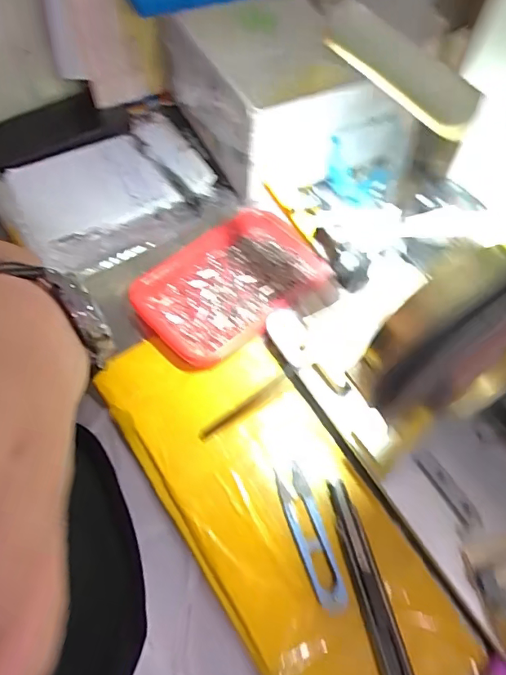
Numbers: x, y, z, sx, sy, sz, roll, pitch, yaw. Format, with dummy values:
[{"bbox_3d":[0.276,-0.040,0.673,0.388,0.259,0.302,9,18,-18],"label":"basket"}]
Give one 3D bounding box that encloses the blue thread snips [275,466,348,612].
[{"bbox_3d":[0.039,0.136,0.337,0.023,0.005,0.095,-17,61,-10],"label":"blue thread snips"}]

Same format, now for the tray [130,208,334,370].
[{"bbox_3d":[-0.020,-0.050,0.443,0.165,0.018,0.109,-39,67,-21],"label":"tray"}]

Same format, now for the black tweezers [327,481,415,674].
[{"bbox_3d":[0.077,0.167,0.318,0.019,0.008,0.145,-12,60,-7],"label":"black tweezers"}]

